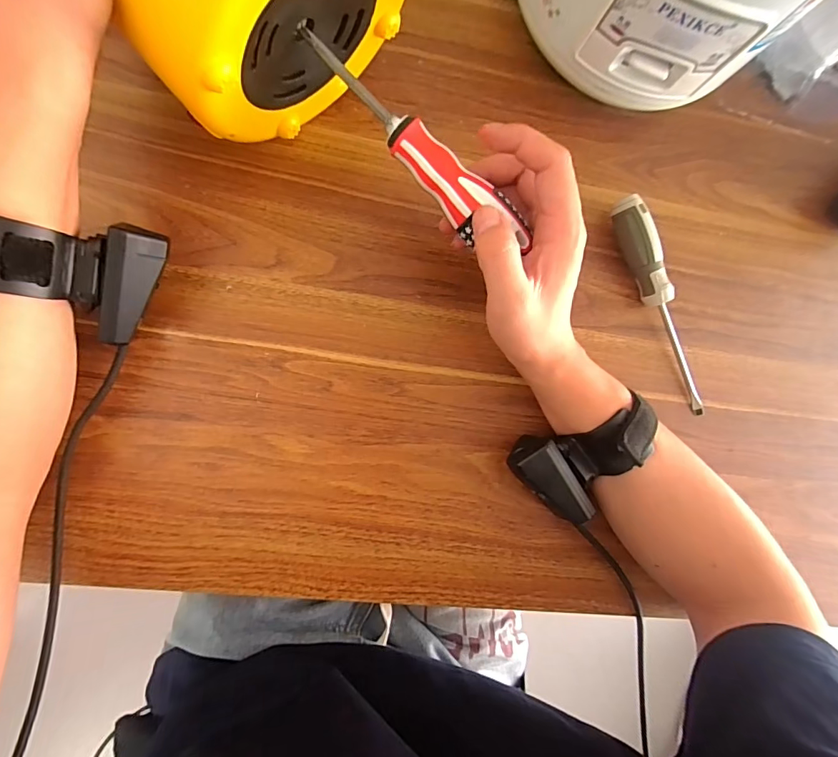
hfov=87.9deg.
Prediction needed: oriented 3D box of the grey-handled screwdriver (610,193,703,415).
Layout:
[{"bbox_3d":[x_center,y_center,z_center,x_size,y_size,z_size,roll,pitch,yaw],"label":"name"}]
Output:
[{"bbox_3d":[0.194,-0.055,0.347,0.020,0.028,0.180,-22,91,-9],"label":"grey-handled screwdriver"}]

